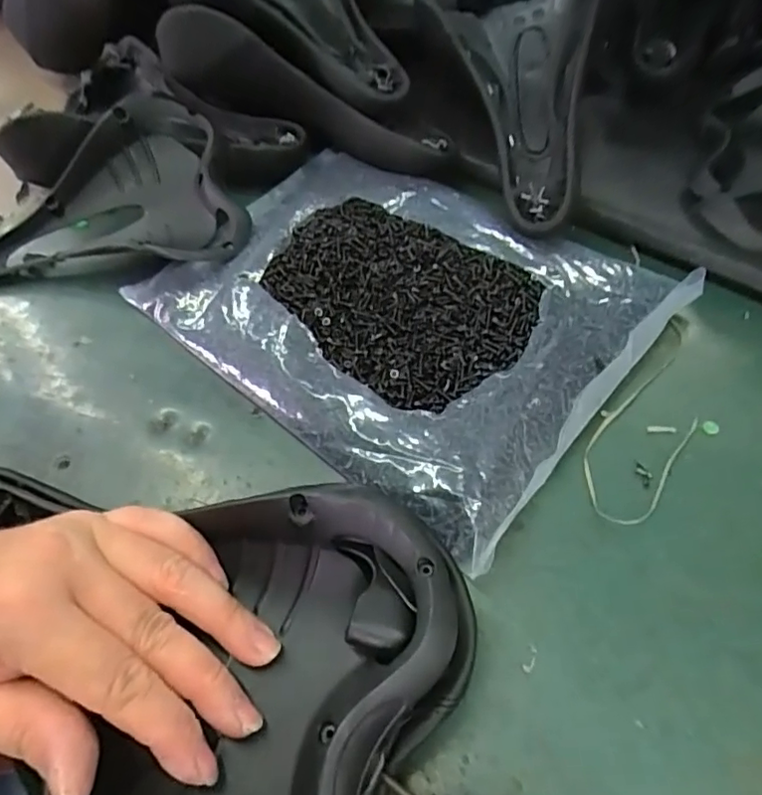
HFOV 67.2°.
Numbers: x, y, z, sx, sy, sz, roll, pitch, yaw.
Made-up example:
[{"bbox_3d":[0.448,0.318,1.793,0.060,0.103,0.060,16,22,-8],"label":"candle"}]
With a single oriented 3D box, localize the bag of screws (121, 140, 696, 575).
[{"bbox_3d":[0.002,-0.066,0.361,0.292,0.023,0.212,31,64,26],"label":"bag of screws"}]

